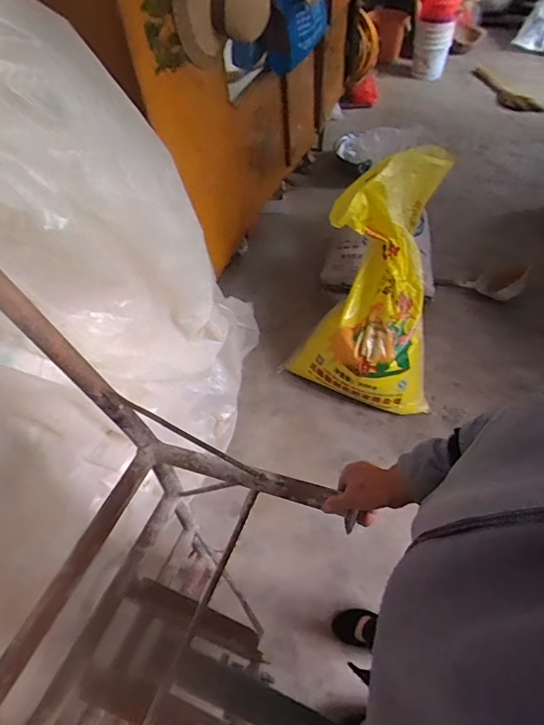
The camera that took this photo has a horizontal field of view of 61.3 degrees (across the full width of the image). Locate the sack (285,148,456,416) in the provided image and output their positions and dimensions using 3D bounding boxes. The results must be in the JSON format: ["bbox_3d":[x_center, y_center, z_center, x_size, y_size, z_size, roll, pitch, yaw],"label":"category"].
[{"bbox_3d":[0.337,-0.238,1.515,0.441,0.827,0.284,10,22,10],"label":"sack"}]

